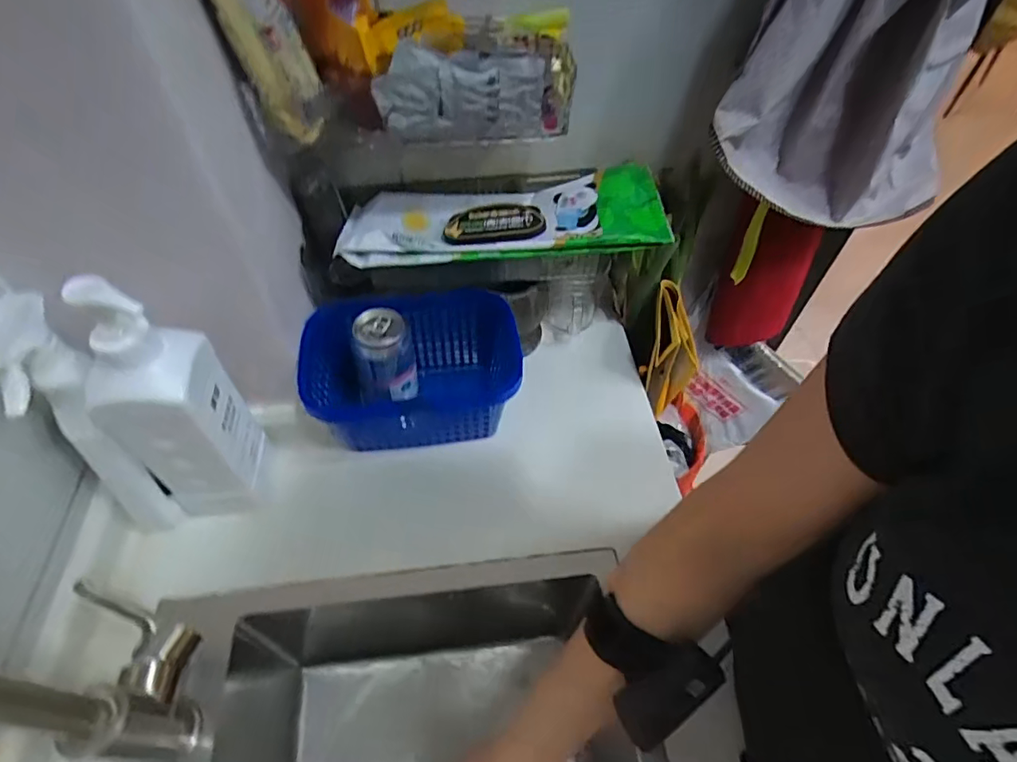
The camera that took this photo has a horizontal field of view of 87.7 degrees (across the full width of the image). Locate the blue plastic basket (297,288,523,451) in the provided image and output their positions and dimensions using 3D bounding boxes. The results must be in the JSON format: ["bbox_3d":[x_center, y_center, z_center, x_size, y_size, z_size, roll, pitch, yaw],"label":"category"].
[{"bbox_3d":[-0.107,-0.011,0.613,0.229,0.128,0.123,-6,51,-7],"label":"blue plastic basket"}]

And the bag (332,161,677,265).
[{"bbox_3d":[-0.007,-0.186,0.586,0.359,0.052,0.117,0,51,-2],"label":"bag"}]

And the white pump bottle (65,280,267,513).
[{"bbox_3d":[-0.295,0.021,0.471,0.082,0.276,0.080,-5,51,-6],"label":"white pump bottle"}]

